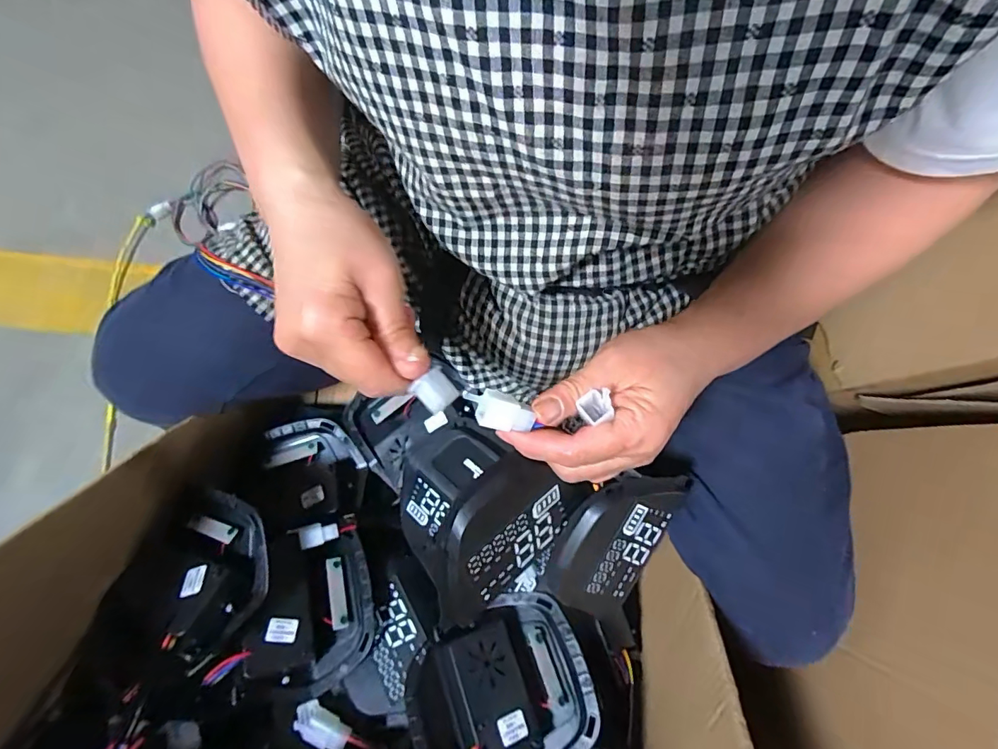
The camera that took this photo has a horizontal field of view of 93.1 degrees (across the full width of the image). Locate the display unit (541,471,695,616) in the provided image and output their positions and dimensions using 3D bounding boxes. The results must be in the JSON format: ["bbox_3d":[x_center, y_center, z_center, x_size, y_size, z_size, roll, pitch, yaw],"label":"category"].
[{"bbox_3d":[0.077,0.114,0.352,0.076,0.040,0.120,24,100,-24],"label":"display unit"}]

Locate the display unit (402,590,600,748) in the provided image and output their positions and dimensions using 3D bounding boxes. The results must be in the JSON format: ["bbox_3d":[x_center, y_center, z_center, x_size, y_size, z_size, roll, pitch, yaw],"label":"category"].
[{"bbox_3d":[0.002,0.243,0.355,0.132,0.045,0.118,-19,66,-18],"label":"display unit"}]

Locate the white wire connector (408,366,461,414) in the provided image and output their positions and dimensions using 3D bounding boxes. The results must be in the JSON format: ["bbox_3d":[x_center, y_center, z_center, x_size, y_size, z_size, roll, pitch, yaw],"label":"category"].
[{"bbox_3d":[-0.033,0.009,0.249,0.019,0.008,0.019,44,81,7],"label":"white wire connector"}]

